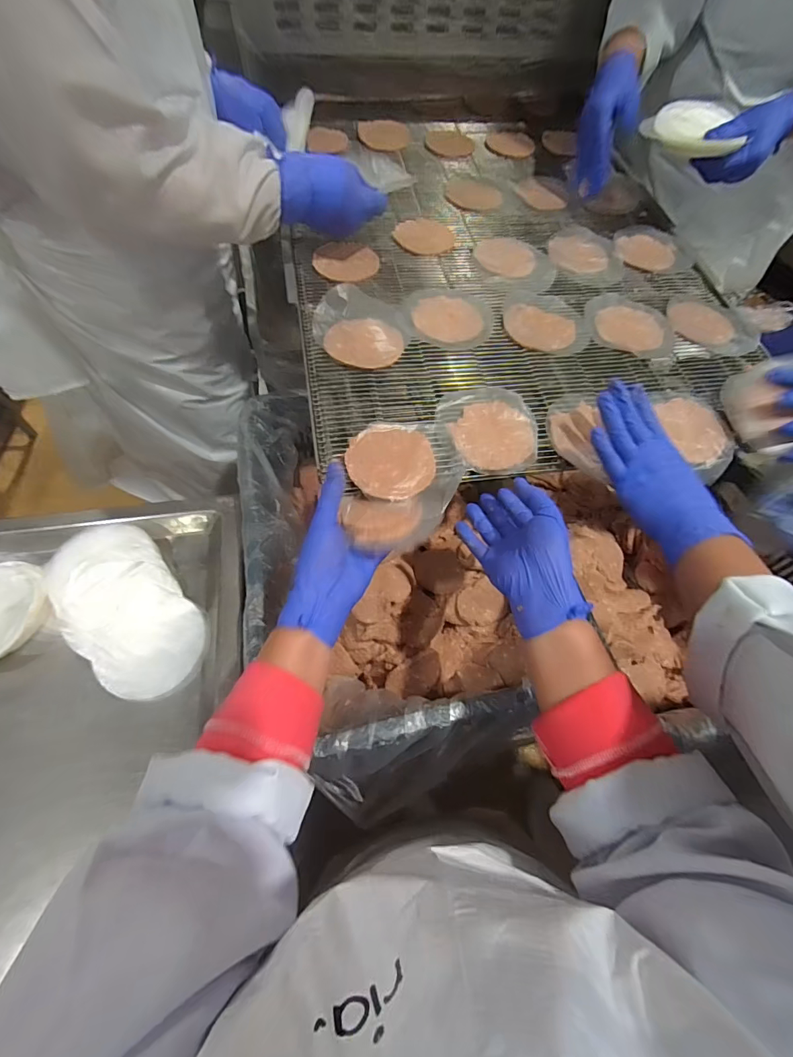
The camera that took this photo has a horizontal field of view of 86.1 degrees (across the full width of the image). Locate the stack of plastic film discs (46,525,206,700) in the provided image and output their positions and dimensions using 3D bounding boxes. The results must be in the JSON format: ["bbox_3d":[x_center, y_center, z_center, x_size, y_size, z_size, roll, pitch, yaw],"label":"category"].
[{"bbox_3d":[-0.332,0.096,0.521,0.125,0.036,0.234,-36,67,-23],"label":"stack of plastic film discs"}]

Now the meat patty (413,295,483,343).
[{"bbox_3d":[0.064,-0.264,0.534,0.085,0.006,0.074,26,60,12],"label":"meat patty"}]

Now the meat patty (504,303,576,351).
[{"bbox_3d":[0.182,-0.256,0.543,0.089,0.013,0.069,20,59,8],"label":"meat patty"}]

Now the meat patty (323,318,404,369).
[{"bbox_3d":[-0.038,-0.220,0.506,0.089,0.014,0.074,-4,58,-6],"label":"meat patty"}]

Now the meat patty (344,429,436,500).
[{"bbox_3d":[-0.005,-0.066,0.432,0.087,0.013,0.080,2,58,-3],"label":"meat patty"}]

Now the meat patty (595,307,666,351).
[{"bbox_3d":[0.304,-0.261,0.555,0.084,0.008,0.081,20,59,8],"label":"meat patty"}]

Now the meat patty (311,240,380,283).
[{"bbox_3d":[-0.069,-0.363,0.579,0.087,0.008,0.086,2,58,-3],"label":"meat patty"}]

